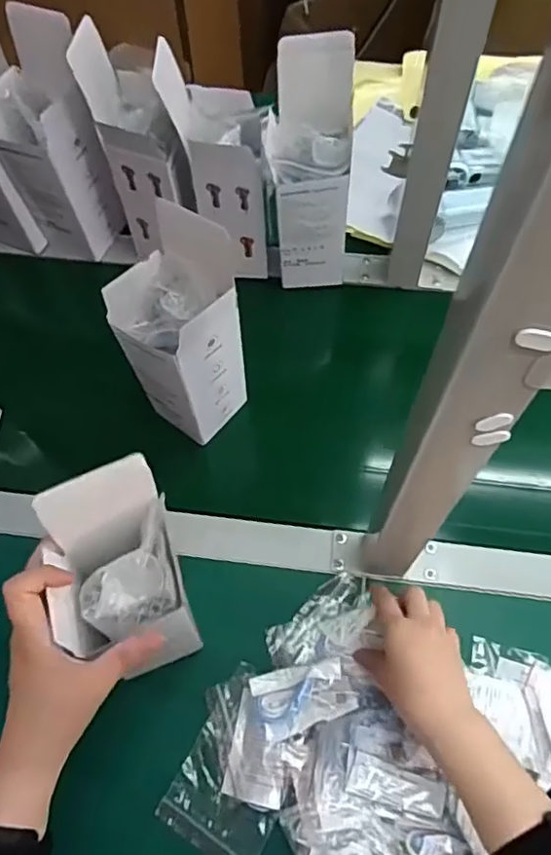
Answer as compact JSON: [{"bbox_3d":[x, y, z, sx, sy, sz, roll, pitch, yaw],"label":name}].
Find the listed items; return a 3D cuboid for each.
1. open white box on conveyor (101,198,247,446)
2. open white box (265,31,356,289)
[{"bbox_3d":[-0.085,-0.082,0.534,0.082,0.218,0.094,38,70,17],"label":"open white box on conveyor"},{"bbox_3d":[0.036,-0.254,0.613,0.082,0.235,0.084,1,64,1],"label":"open white box"}]

